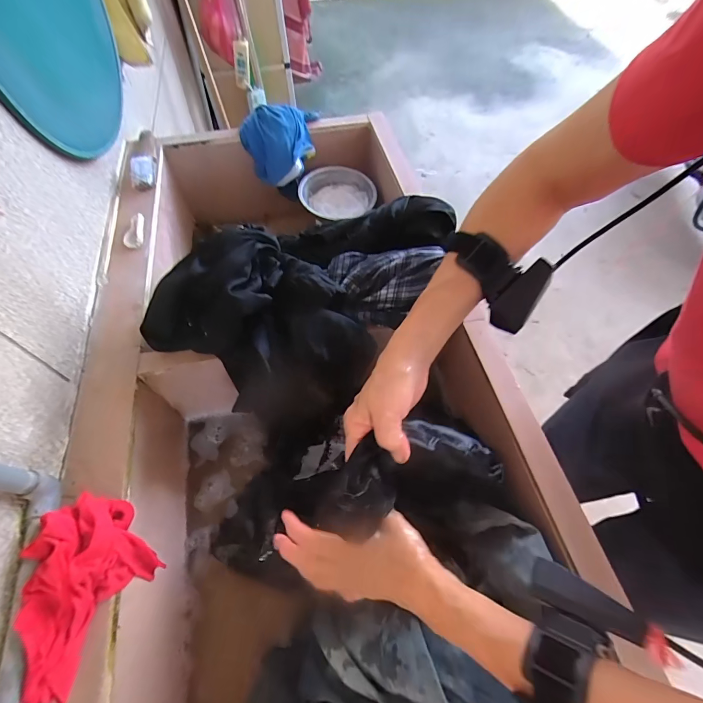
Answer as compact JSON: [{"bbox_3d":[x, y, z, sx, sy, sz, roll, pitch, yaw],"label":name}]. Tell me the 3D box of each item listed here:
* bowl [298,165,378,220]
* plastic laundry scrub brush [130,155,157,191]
[{"bbox_3d":[-0.041,-0.361,0.839,0.161,0.052,0.159,0,58,0],"label":"bowl"},{"bbox_3d":[-0.384,-0.336,0.680,0.043,0.016,0.097,-17,60,-10],"label":"plastic laundry scrub brush"}]

